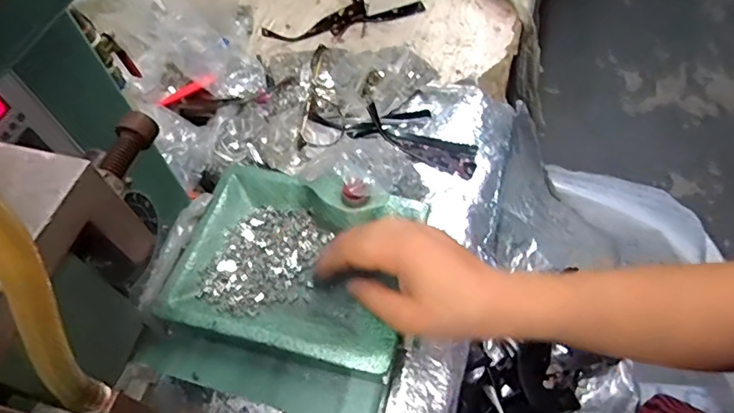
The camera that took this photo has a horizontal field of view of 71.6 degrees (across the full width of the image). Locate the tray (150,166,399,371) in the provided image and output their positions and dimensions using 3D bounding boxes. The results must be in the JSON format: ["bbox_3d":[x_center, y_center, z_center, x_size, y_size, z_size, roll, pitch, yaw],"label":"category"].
[{"bbox_3d":[-0.060,0.044,0.425,0.192,0.022,0.148,14,59,10],"label":"tray"}]

